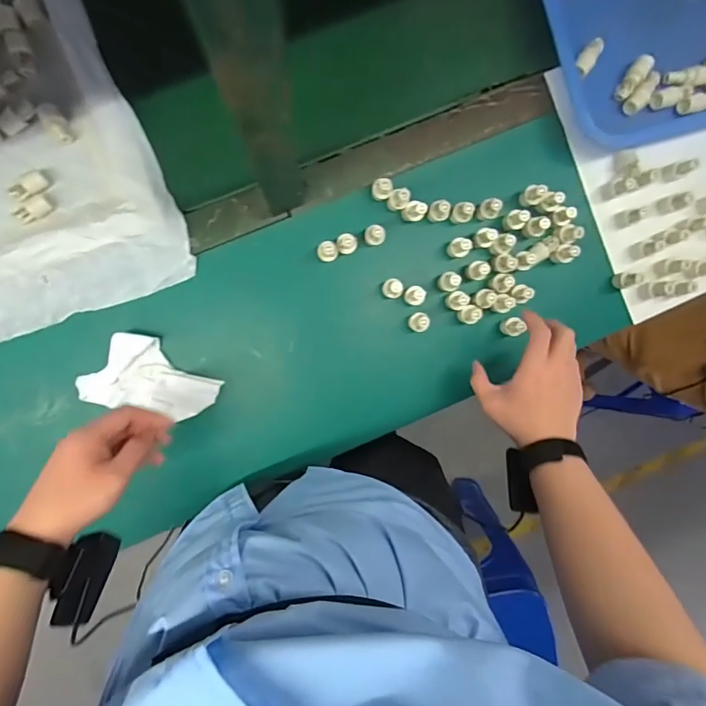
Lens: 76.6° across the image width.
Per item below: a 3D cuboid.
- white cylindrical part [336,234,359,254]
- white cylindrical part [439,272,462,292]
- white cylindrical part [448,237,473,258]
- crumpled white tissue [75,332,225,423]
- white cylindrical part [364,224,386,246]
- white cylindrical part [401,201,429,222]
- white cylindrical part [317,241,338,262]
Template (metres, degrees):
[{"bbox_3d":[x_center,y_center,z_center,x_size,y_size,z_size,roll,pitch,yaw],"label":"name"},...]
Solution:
[{"bbox_3d":[-0.008,-0.133,0.553,0.025,0.037,0.023,0,94,-5],"label":"white cylindrical part"},{"bbox_3d":[0.120,-0.090,0.567,0.020,0.050,0.024,-15,95,-4],"label":"white cylindrical part"},{"bbox_3d":[0.133,-0.132,0.565,0.023,0.040,0.024,0,94,-5],"label":"white cylindrical part"},{"bbox_3d":[-0.245,0.029,0.539,0.159,0.027,0.092,13,92,-6],"label":"crumpled white tissue"},{"bbox_3d":[0.026,-0.144,0.554,0.025,0.038,0.023,0,94,-5],"label":"white cylindrical part"},{"bbox_3d":[0.075,-0.172,0.550,0.020,0.046,0.023,-44,96,-1],"label":"white cylindrical part"},{"bbox_3d":[-0.032,-0.124,0.553,0.024,0.035,0.023,0,94,-5],"label":"white cylindrical part"}]

